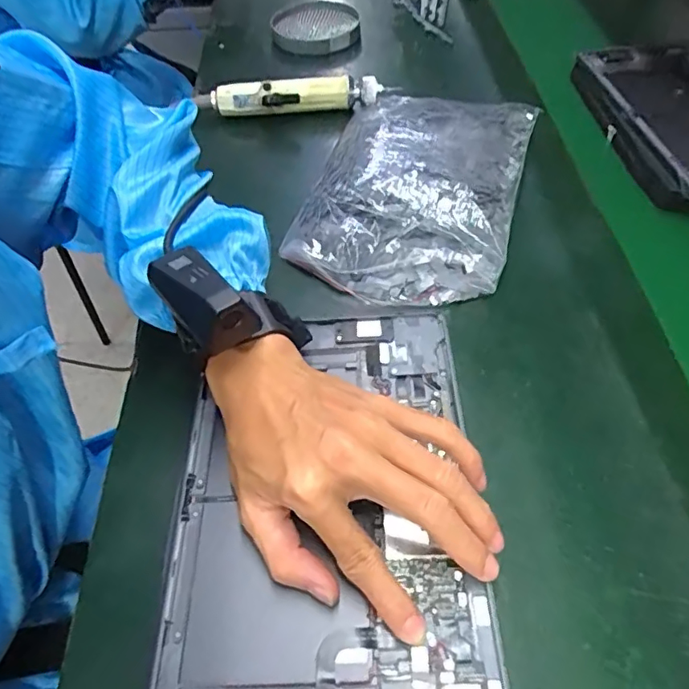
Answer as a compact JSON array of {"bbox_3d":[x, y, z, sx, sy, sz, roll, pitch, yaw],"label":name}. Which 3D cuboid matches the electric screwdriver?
[{"bbox_3d":[-0.053,-0.266,0.584,0.207,0.034,0.036,-5,53,-4],"label":"electric screwdriver"}]

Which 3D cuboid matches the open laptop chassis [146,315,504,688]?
[{"bbox_3d":[-0.012,0.089,0.310,0.166,0.018,0.254,-1,53,0],"label":"open laptop chassis"}]

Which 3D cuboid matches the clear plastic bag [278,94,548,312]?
[{"bbox_3d":[0.066,-0.151,0.496,0.181,0.034,0.285,15,54,11],"label":"clear plastic bag"}]

